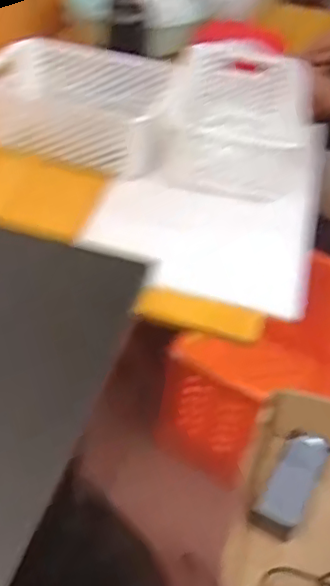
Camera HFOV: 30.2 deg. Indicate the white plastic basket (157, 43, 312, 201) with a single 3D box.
[{"bbox_3d":[0.126,-0.292,1.047,0.235,0.119,0.321,10,45,3],"label":"white plastic basket"}]

